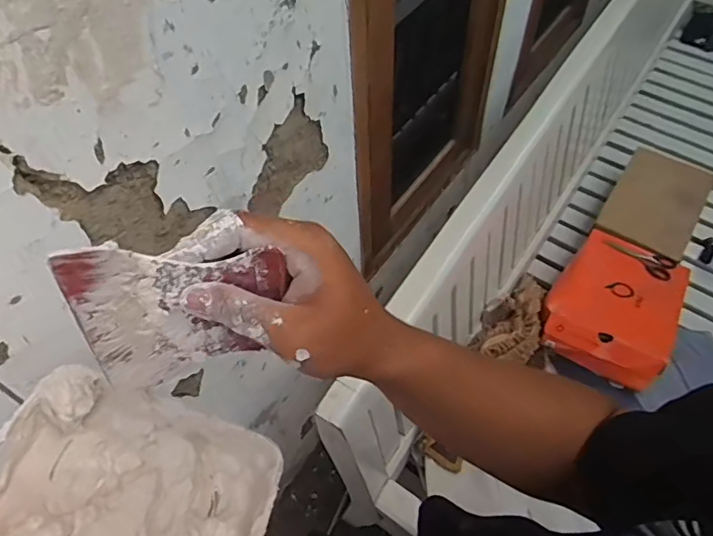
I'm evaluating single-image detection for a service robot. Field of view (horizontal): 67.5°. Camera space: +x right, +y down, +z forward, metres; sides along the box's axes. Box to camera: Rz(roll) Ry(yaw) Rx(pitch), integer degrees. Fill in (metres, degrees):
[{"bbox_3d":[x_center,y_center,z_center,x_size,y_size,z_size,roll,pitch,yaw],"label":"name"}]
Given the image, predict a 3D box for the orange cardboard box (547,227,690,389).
[{"bbox_3d":[0.548,0.080,1.128,0.247,0.104,0.358,34,49,17],"label":"orange cardboard box"}]

